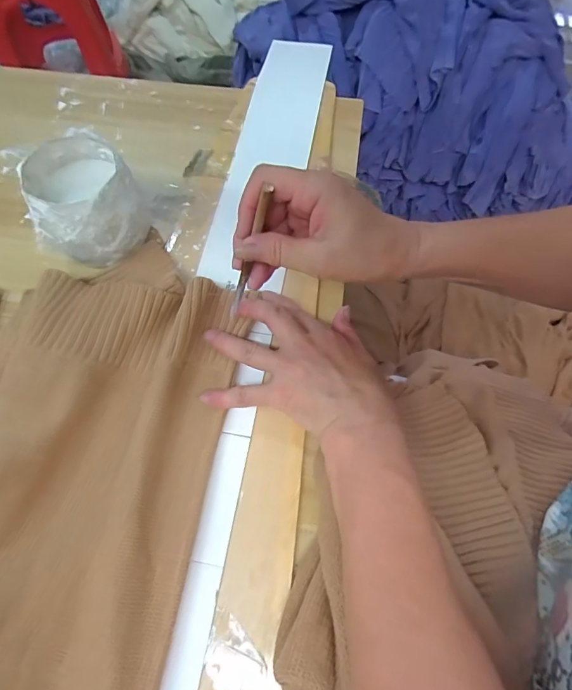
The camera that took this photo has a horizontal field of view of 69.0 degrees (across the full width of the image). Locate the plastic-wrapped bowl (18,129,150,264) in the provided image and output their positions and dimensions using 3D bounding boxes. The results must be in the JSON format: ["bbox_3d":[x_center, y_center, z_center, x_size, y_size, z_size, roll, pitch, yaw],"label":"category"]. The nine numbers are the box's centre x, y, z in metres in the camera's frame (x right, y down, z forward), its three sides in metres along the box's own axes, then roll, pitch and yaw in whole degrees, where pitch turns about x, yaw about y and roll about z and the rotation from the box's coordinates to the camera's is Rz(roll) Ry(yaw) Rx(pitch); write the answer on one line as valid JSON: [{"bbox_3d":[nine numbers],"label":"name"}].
[{"bbox_3d":[-0.168,-0.123,0.352,0.089,0.063,0.093,-25,68,-11],"label":"plastic-wrapped bowl"}]

